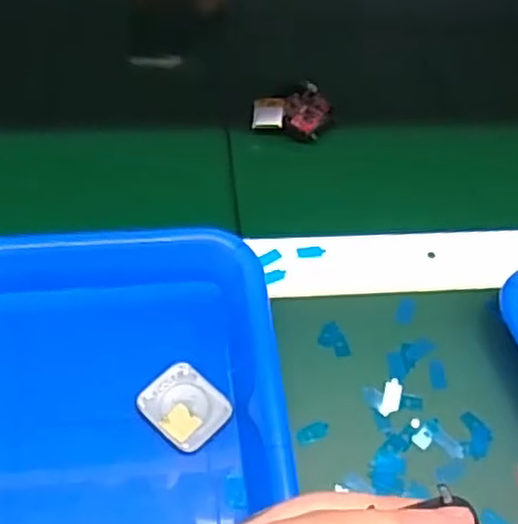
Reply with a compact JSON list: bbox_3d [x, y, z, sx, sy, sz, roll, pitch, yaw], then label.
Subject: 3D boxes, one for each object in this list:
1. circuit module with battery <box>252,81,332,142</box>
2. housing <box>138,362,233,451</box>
[{"bbox_3d":[0.023,-0.103,0.470,0.050,0.014,0.043,11,54,3],"label":"circuit module with battery"},{"bbox_3d":[-0.035,0.068,0.334,0.039,0.006,0.035,39,60,22],"label":"housing"}]

